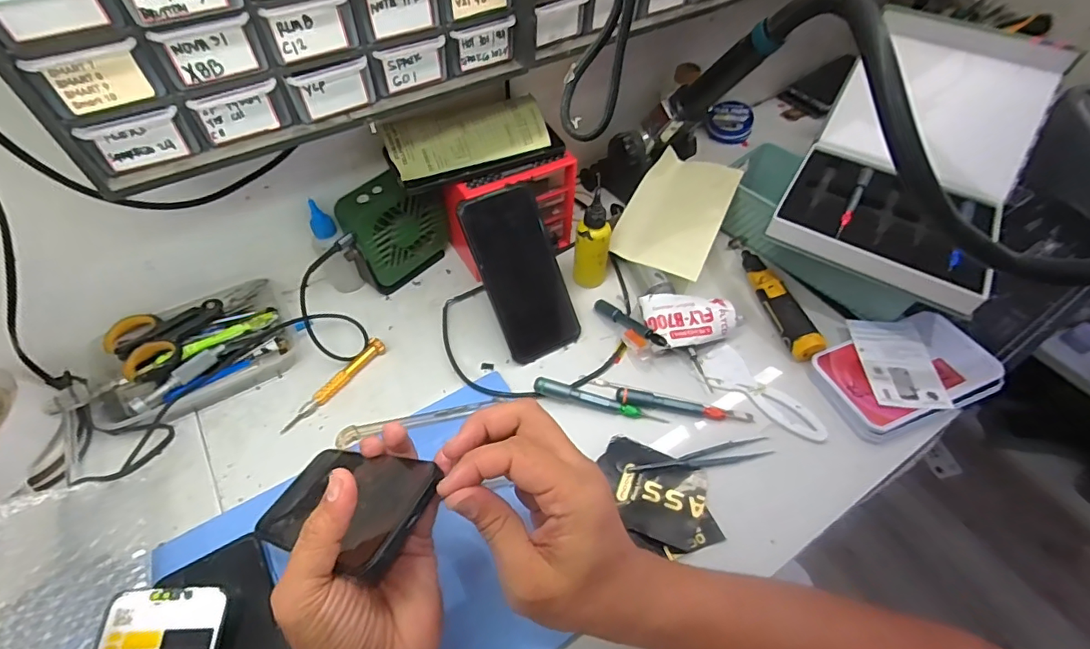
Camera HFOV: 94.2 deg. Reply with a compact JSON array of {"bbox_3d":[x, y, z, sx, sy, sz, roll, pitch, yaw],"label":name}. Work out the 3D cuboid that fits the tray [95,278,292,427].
[{"bbox_3d":[-0.323,0.028,0.478,0.171,0.045,0.111,-24,58,-18],"label":"tray"}]

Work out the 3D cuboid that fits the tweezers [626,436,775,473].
[{"bbox_3d":[0.136,0.116,0.438,0.127,0.006,0.020,-10,55,-9],"label":"tweezers"}]

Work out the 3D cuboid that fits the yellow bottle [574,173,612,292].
[{"bbox_3d":[0.051,-0.086,0.522,0.034,0.118,0.031,19,55,12],"label":"yellow bottle"}]

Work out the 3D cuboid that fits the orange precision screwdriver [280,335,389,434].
[{"bbox_3d":[-0.198,0.057,0.479,0.014,0.016,0.116,30,58,19],"label":"orange precision screwdriver"}]

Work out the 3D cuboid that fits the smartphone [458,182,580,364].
[{"bbox_3d":[-0.022,-0.048,0.495,0.076,0.012,0.165,-24,102,-18],"label":"smartphone"}]

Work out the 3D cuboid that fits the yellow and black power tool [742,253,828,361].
[{"bbox_3d":[0.247,-0.027,0.536,0.026,0.025,0.141,-9,54,-8],"label":"yellow and black power tool"}]

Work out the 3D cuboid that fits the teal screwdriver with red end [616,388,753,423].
[{"bbox_3d":[0.128,0.076,0.468,0.123,0.013,0.017,10,54,6],"label":"teal screwdriver with red end"}]

